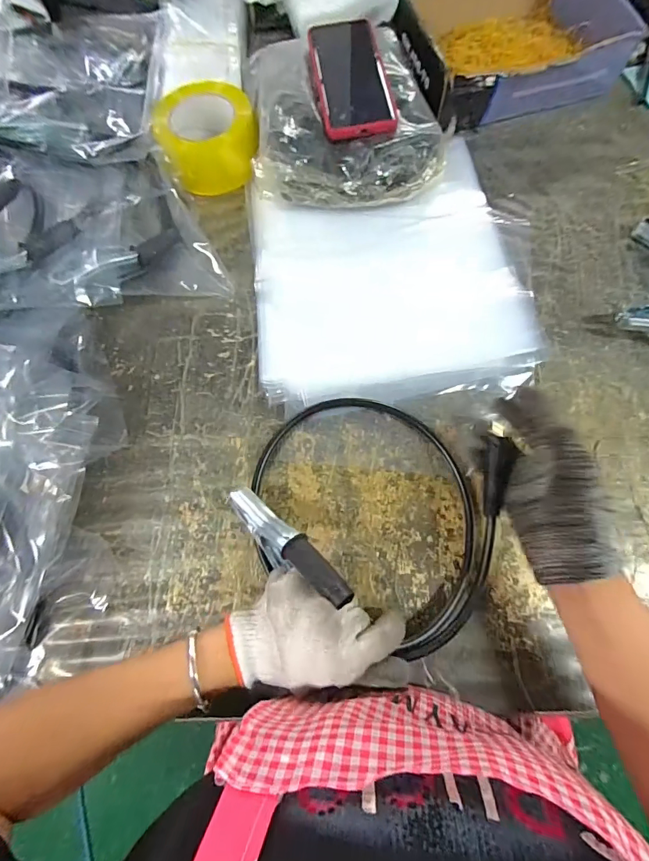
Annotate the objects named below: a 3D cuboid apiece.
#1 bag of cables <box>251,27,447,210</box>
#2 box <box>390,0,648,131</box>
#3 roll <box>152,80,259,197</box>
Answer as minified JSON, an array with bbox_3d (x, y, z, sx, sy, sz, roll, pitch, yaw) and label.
[{"bbox_3d":[0.028,-0.377,0.486,0.221,0.074,0.240,-5,73,0],"label":"bag of cables"},{"bbox_3d":[0.240,-0.504,0.521,0.276,0.065,0.204,-15,73,-2],"label":"box"},{"bbox_3d":[-0.140,-0.358,0.494,0.111,0.066,0.111,-1,73,2],"label":"roll"}]

